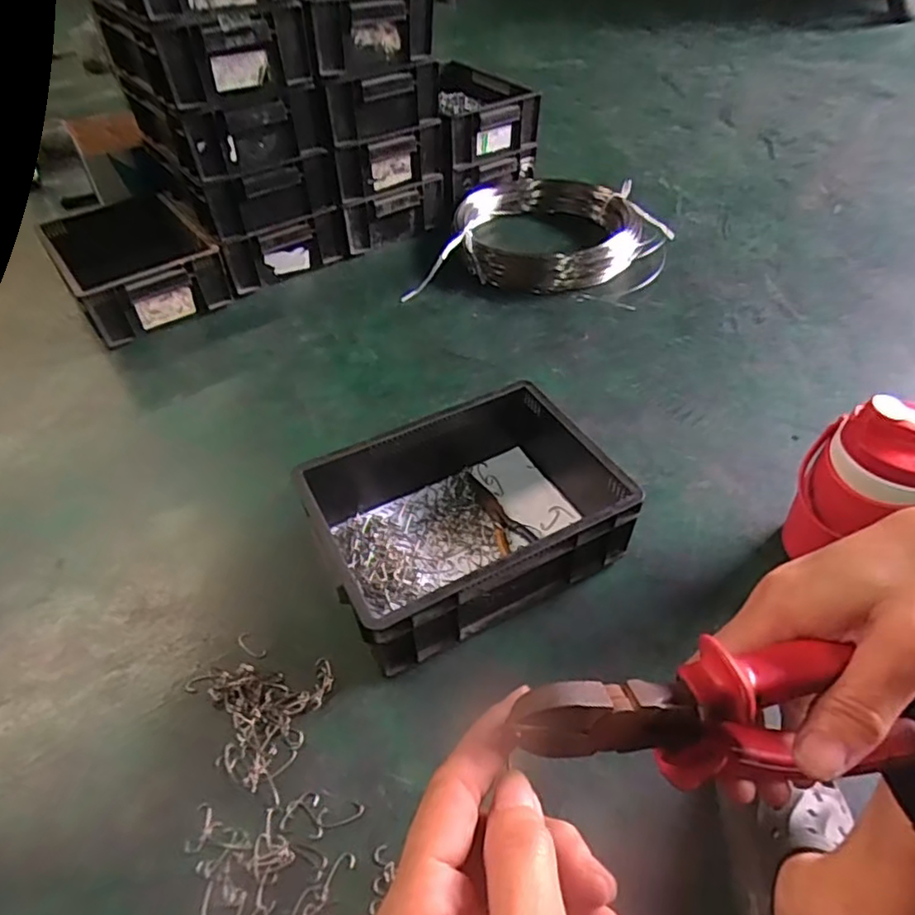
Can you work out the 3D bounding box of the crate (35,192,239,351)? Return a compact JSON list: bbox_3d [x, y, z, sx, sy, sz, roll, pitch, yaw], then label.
[{"bbox_3d":[-0.614,-0.373,1.196,0.249,0.141,0.314,-28,50,-23],"label":"crate"}]

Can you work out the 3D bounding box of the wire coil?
[{"bbox_3d":[0.161,-0.471,1.288,0.530,0.073,0.399,-4,45,-2],"label":"wire coil"}]

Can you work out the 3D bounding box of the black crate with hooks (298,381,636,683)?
[{"bbox_3d":[0.013,0.058,0.758,0.363,0.121,0.282,-19,47,-16],"label":"black crate with hooks"}]

